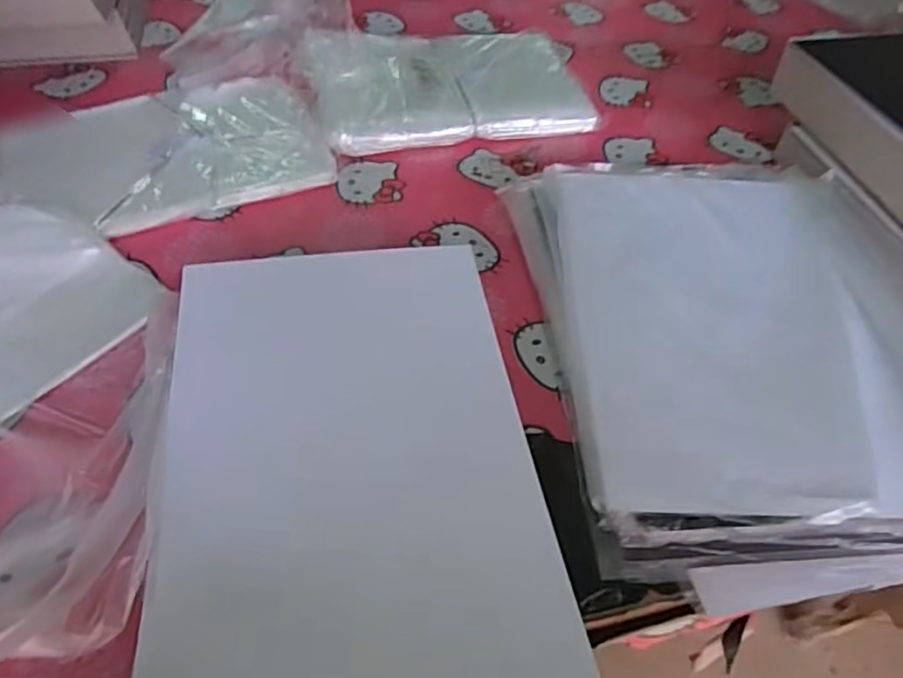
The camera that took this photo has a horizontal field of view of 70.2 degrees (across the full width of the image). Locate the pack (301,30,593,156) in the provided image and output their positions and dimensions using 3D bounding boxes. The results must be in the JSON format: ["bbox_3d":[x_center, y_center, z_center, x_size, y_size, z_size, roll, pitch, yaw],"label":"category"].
[{"bbox_3d":[-0.005,-0.321,0.808,0.323,0.050,0.210,-10,51,-13],"label":"pack"}]

